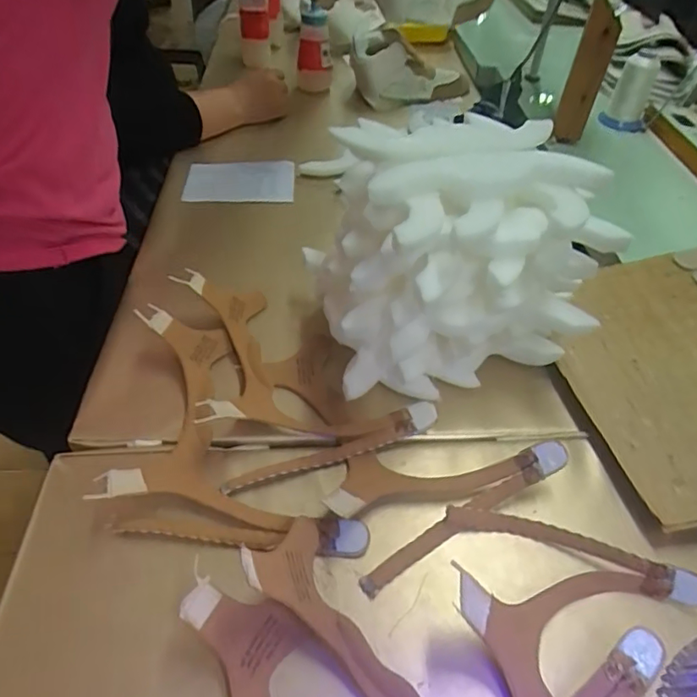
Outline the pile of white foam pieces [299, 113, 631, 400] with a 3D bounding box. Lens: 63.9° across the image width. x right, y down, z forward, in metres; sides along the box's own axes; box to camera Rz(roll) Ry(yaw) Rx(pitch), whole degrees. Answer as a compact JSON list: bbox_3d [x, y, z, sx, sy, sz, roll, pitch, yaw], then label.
[{"bbox_3d":[0.093,-0.085,0.503,0.237,0.165,0.181,-12,44,-8],"label":"pile of white foam pieces"}]

